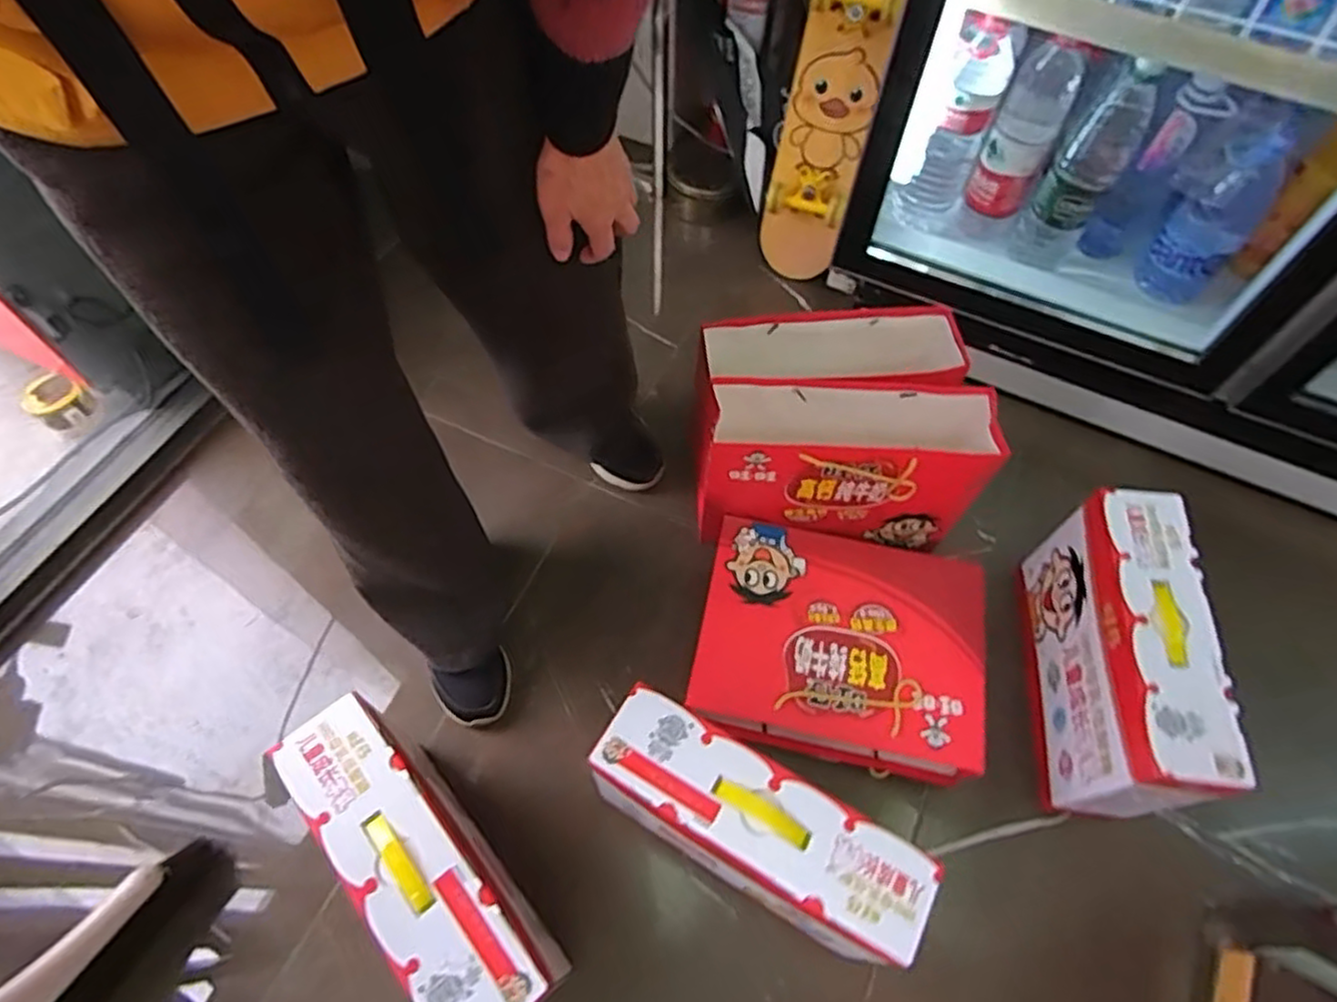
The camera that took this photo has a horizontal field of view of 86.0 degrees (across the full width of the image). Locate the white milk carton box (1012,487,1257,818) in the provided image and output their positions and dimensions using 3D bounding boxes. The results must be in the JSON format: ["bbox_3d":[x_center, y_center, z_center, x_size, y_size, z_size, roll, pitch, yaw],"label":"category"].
[{"bbox_3d":[0.531,0.193,0.869,0.094,0.258,0.331,8,59,3],"label":"white milk carton box"}]

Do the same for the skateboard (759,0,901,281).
[{"bbox_3d":[0.255,-0.632,1.145,0.142,0.562,0.097,19,40,10],"label":"skateboard"}]

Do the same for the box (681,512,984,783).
[{"bbox_3d":[0.217,0.186,0.940,0.350,0.100,0.285,11,59,5],"label":"box"}]

